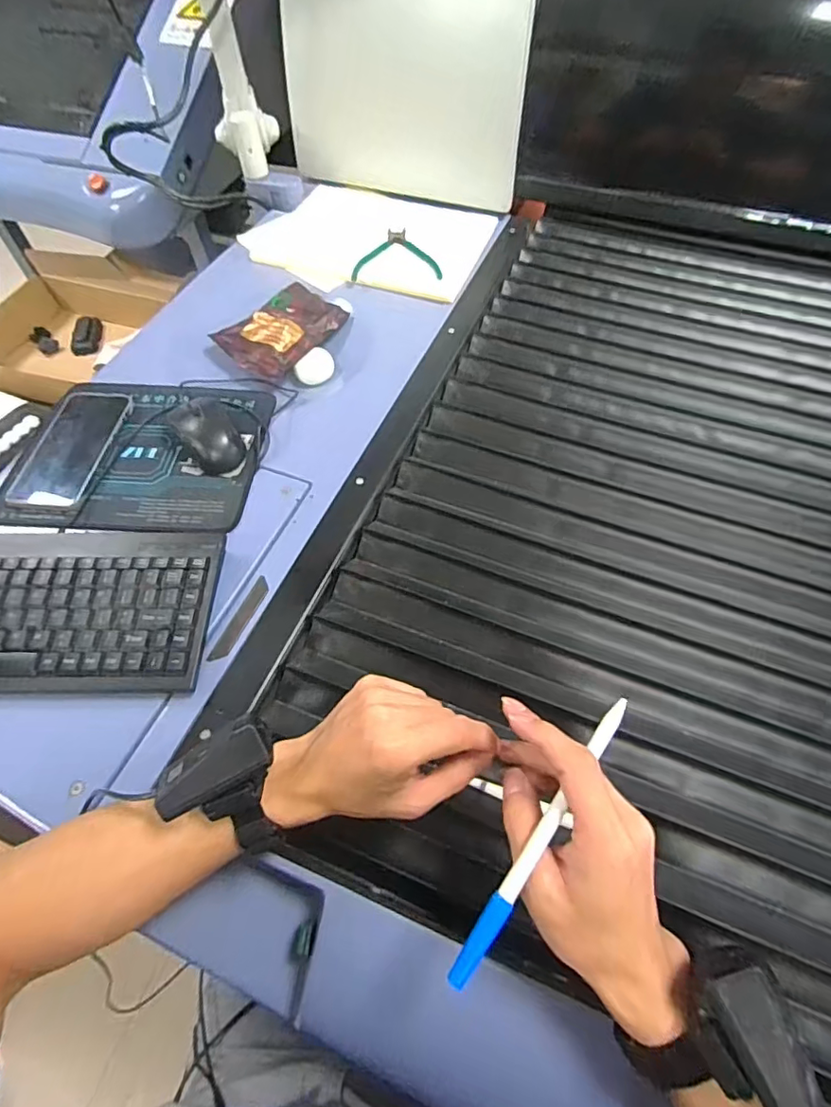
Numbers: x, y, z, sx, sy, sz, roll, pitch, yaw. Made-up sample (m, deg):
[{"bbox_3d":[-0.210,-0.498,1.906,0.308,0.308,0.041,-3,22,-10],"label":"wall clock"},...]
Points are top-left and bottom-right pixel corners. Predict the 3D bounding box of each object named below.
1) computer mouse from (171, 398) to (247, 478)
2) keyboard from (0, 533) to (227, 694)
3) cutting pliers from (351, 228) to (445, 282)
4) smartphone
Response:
[{"bbox_3d":[-0.221,-0.130,0.569,0.057,0.036,0.101,-33,64,-20],"label":"computer mouse"},{"bbox_3d":[-0.320,0.049,0.461,0.286,0.026,0.146,-1,58,-2],"label":"keyboard"},{"bbox_3d":[-0.026,-0.440,0.785,0.124,0.015,0.128,1,58,-1],"label":"cutting pliers"},{"bbox_3d":[-0.367,-0.116,0.574,0.080,0.015,0.156,6,58,2],"label":"smartphone"}]

